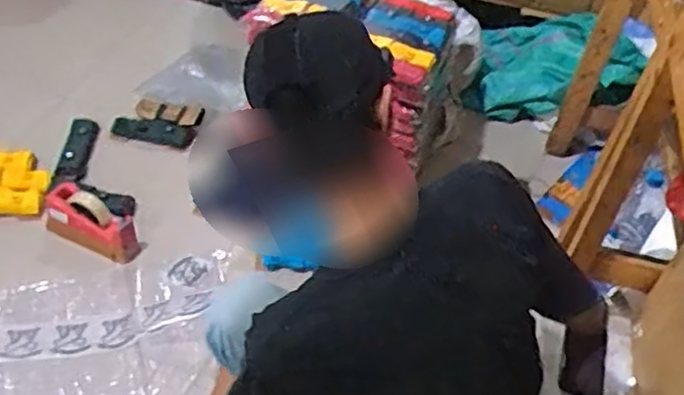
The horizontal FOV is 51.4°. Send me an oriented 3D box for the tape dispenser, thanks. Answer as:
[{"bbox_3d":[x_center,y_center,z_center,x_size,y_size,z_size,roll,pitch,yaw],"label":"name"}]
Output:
[{"bbox_3d":[-0.494,0.050,1.398,0.196,0.107,0.062,19,47,11],"label":"tape dispenser"}]

